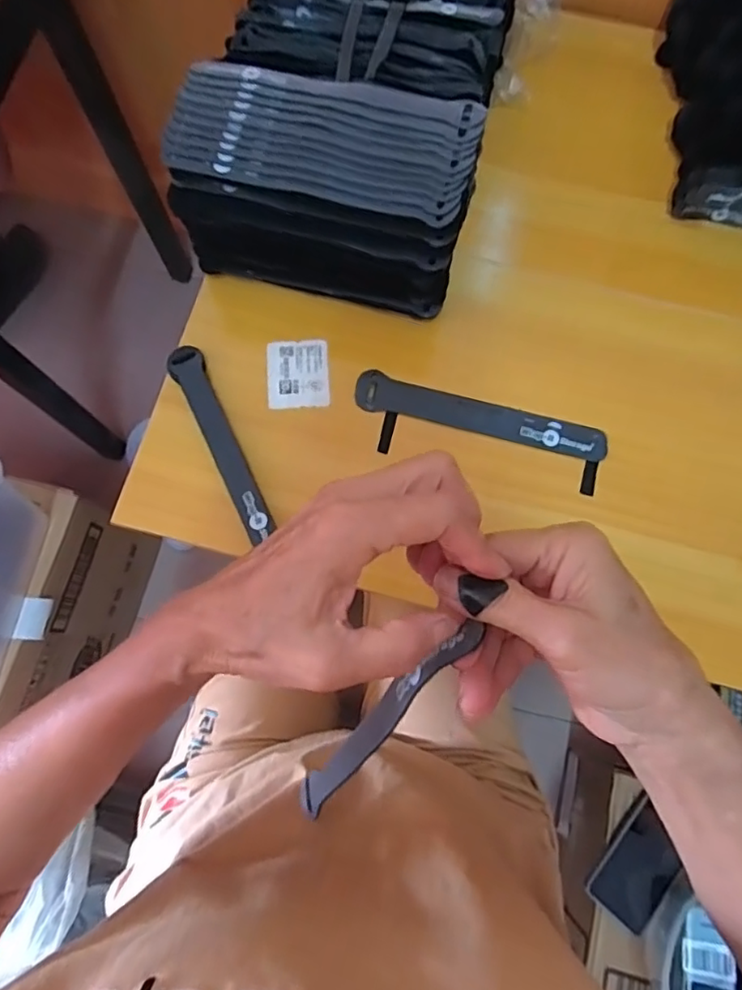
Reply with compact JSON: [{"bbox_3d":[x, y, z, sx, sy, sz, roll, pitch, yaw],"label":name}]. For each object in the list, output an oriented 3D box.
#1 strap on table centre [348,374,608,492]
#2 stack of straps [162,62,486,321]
[{"bbox_3d":[0.084,-0.049,0.461,0.197,0.014,0.057,14,76,6],"label":"strap on table centre"},{"bbox_3d":[-0.028,-0.218,0.433,0.207,0.117,0.094,12,76,2],"label":"stack of straps"}]

